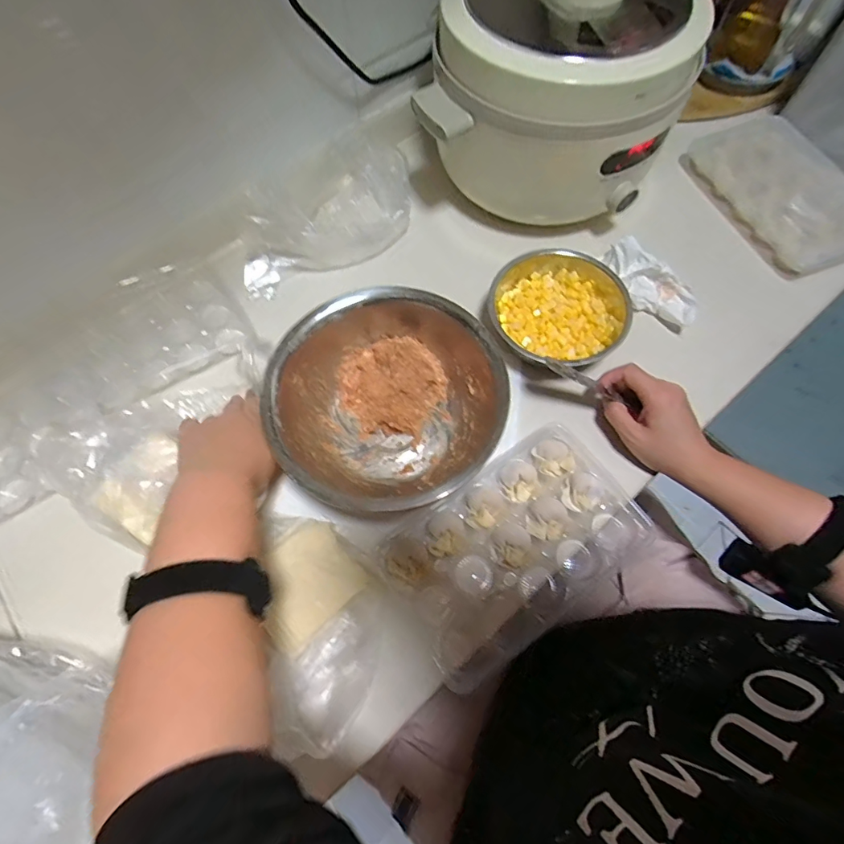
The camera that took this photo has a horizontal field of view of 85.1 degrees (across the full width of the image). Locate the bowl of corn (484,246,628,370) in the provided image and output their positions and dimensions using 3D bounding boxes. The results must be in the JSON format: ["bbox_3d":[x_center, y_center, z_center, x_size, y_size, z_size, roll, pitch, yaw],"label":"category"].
[{"bbox_3d":[0.140,-0.116,0.492,0.137,0.051,0.137,0,68,1],"label":"bowl of corn"}]

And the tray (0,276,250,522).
[{"bbox_3d":[-0.368,-0.014,0.484,0.396,0.042,0.139,-38,72,-13],"label":"tray"}]

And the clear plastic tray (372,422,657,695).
[{"bbox_3d":[0.082,0.110,0.421,0.220,0.033,0.139,-35,71,-12],"label":"clear plastic tray"}]

